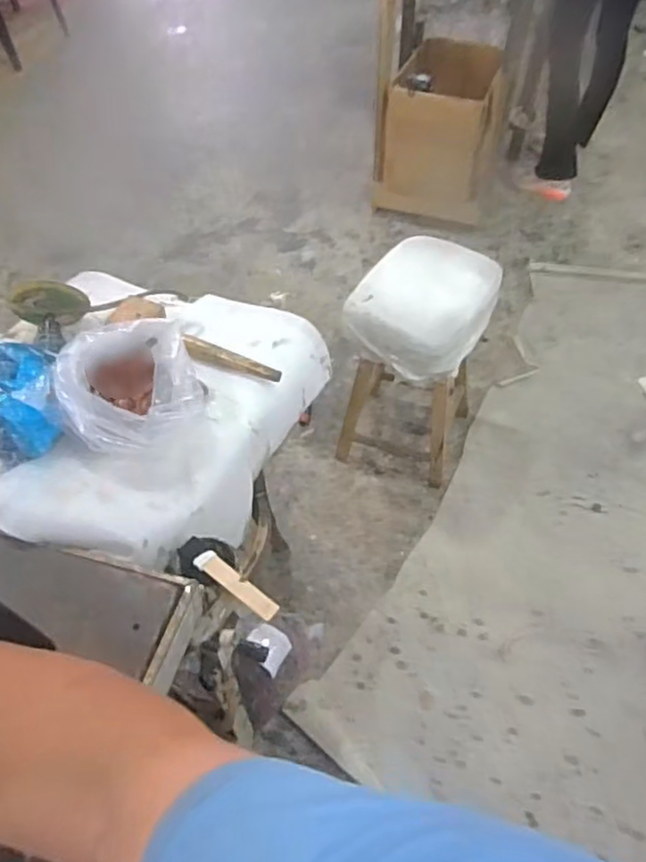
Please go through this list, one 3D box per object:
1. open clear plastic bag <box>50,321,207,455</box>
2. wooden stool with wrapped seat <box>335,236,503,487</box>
[{"bbox_3d":[-0.270,-0.061,0.927,0.193,0.130,0.197,7,51,6],"label":"open clear plastic bag"},{"bbox_3d":[0.214,-0.141,1.588,0.279,0.551,0.325,20,54,17],"label":"wooden stool with wrapped seat"}]

